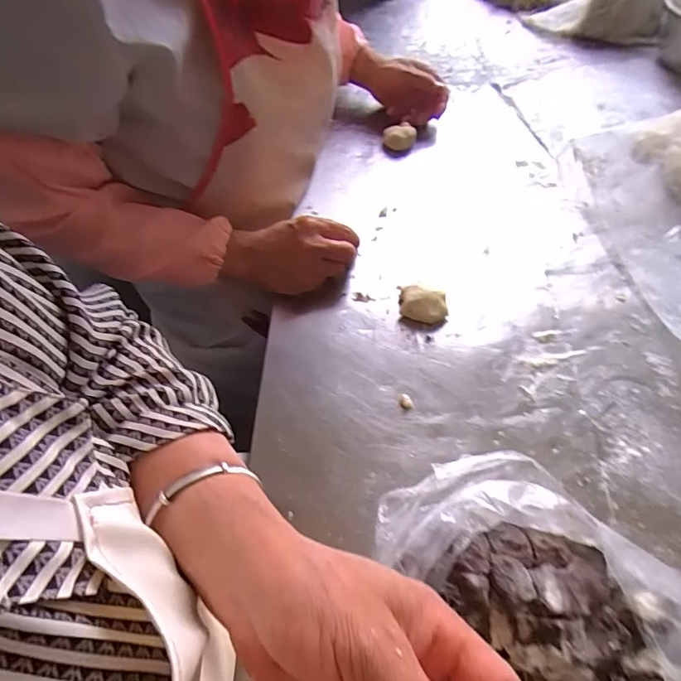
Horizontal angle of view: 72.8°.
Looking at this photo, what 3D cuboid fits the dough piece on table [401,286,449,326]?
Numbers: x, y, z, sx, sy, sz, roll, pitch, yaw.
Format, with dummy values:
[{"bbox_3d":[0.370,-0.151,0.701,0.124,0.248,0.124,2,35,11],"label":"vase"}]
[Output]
[{"bbox_3d":[0.085,-0.036,0.468,0.047,0.024,0.028,16,58,14],"label":"dough piece on table"}]

